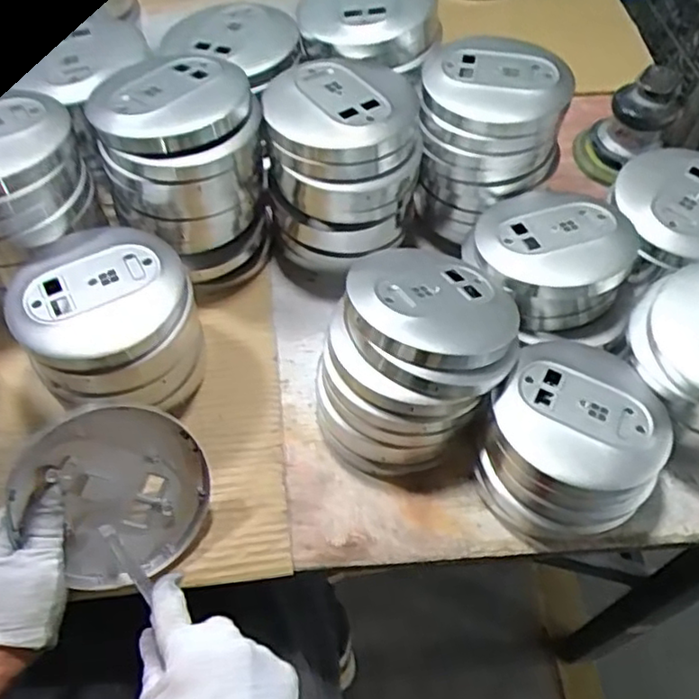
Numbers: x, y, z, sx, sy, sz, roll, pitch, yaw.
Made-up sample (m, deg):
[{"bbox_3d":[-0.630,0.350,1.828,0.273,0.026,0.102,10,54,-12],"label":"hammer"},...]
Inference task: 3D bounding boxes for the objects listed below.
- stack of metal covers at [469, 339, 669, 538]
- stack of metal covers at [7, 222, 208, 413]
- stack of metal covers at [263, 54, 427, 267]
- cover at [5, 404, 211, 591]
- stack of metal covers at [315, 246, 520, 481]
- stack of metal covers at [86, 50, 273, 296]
[{"bbox_3d":[0.179,0.071,0.540,0.133,0.082,0.149,21,58,12],"label":"stack of metal covers"},{"bbox_3d":[-0.196,-0.016,0.564,0.133,0.120,0.140,-10,57,-9],"label":"stack of metal covers"},{"bbox_3d":[-0.007,-0.179,0.641,0.138,0.158,0.151,-2,56,-3],"label":"stack of metal covers"},{"bbox_3d":[-0.167,0.105,0.489,0.118,0.131,0.014,-30,21,-18],"label":"cover"},{"bbox_3d":[0.055,0.008,0.550,0.138,0.132,0.168,32,61,22],"label":"stack of metal covers"},{"bbox_3d":[-0.152,-0.166,0.621,0.139,0.174,0.158,-12,57,-10],"label":"stack of metal covers"}]

